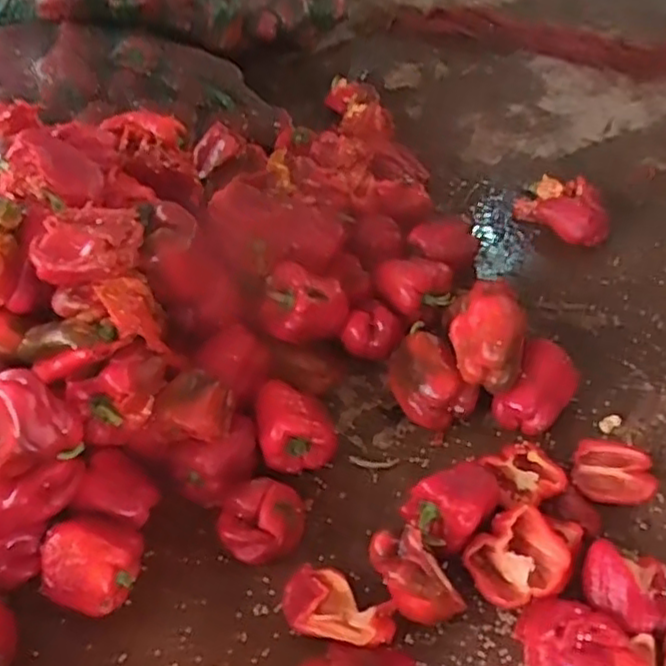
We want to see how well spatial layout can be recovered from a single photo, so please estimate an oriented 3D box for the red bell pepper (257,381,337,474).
[{"bbox_3d":[-0.046,0.110,0.857,0.092,0.095,0.101,-12,47,-5],"label":"red bell pepper"}]

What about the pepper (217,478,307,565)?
[{"bbox_3d":[-0.076,0.208,0.774,0.080,0.068,0.082,-3,47,3],"label":"pepper"}]

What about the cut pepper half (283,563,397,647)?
[{"bbox_3d":[0.006,0.284,0.721,0.116,0.033,0.071,10,49,15],"label":"cut pepper half"}]

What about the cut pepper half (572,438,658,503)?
[{"bbox_3d":[0.327,0.161,0.816,0.089,0.021,0.089,6,48,12],"label":"cut pepper half"}]

